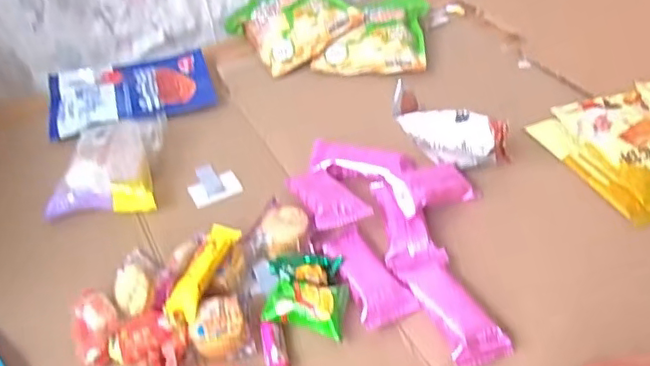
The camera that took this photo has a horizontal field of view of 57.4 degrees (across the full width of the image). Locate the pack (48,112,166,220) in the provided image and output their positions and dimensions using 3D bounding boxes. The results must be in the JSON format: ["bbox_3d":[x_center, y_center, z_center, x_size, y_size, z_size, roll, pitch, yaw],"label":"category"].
[{"bbox_3d":[-0.206,-0.019,0.561,0.098,0.035,0.107,-5,42,0],"label":"pack"}]

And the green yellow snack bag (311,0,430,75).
[{"bbox_3d":[0.062,-0.184,0.724,0.124,0.031,0.144,5,42,11],"label":"green yellow snack bag"}]

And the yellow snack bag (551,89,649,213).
[{"bbox_3d":[0.299,-0.039,0.559,0.104,0.010,0.154,-14,42,-11],"label":"yellow snack bag"}]

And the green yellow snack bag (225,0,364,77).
[{"bbox_3d":[-0.046,-0.207,0.748,0.128,0.040,0.148,-39,54,-8],"label":"green yellow snack bag"}]

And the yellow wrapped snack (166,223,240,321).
[{"bbox_3d":[-0.092,0.067,0.451,0.025,0.020,0.084,11,44,17],"label":"yellow wrapped snack"}]

